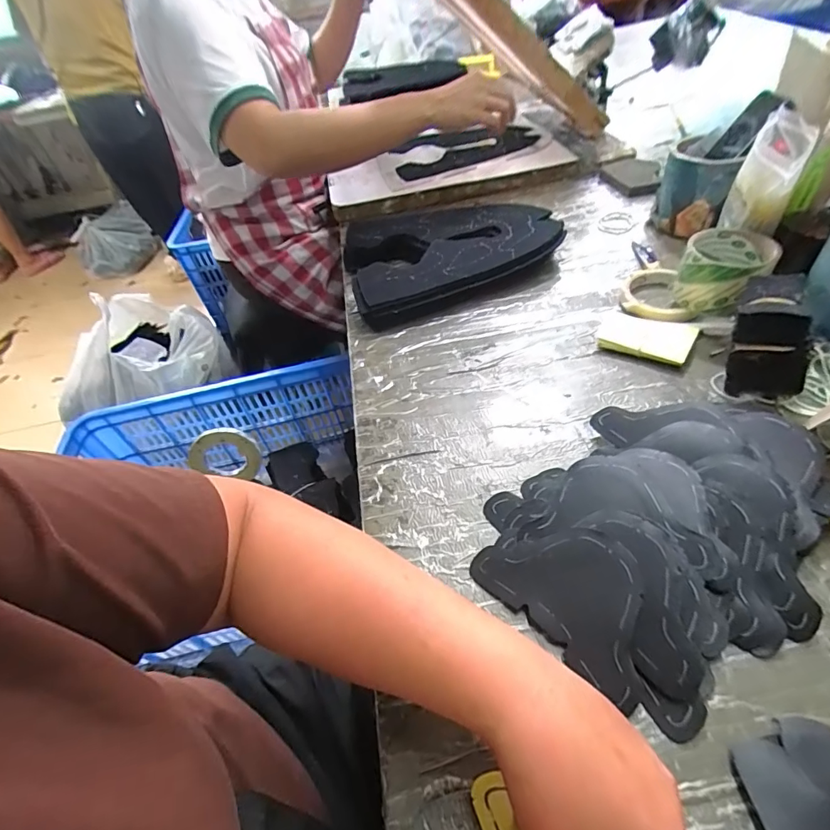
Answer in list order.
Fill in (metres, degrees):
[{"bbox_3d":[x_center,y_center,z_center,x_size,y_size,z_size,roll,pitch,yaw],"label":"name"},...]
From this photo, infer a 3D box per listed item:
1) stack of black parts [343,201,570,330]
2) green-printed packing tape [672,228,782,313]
[{"bbox_3d":[0.046,-0.241,0.670,0.294,0.055,0.234,-18,47,-6],"label":"stack of black parts"},{"bbox_3d":[0.348,-0.160,0.514,0.081,0.080,0.089,24,57,29],"label":"green-printed packing tape"}]

